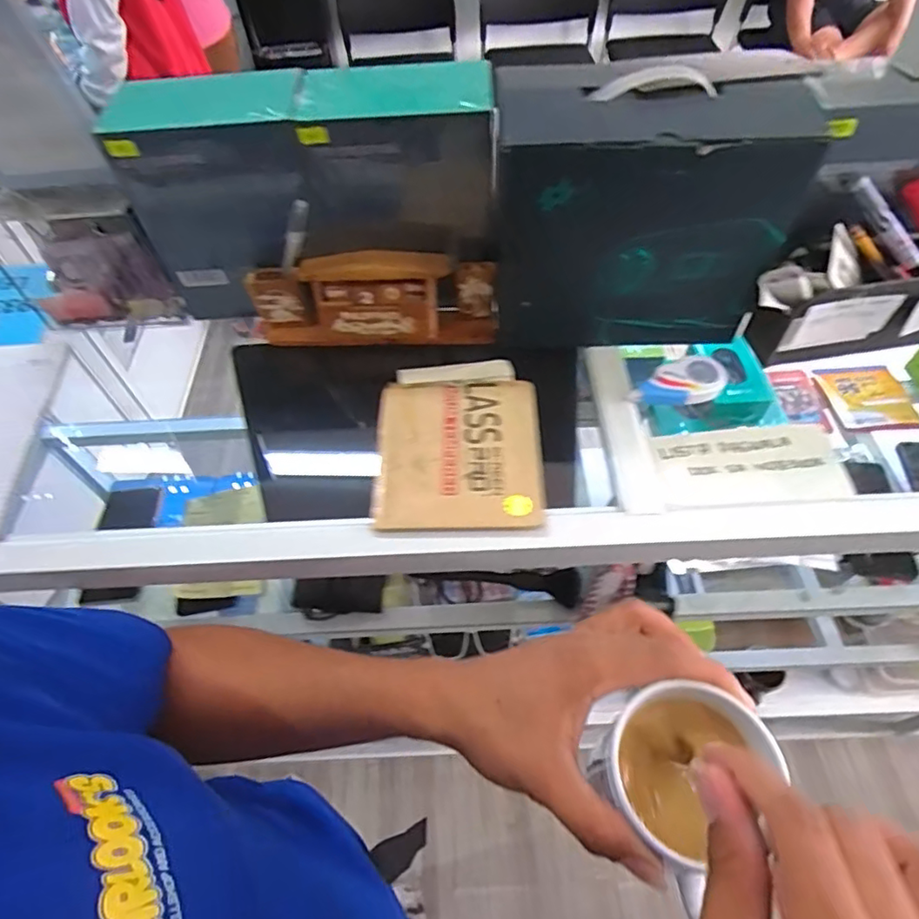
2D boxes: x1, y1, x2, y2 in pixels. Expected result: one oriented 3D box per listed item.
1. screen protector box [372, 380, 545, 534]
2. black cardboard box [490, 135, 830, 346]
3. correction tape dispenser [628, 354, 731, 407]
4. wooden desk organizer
[{"bbox_3d":[0.000,-0.006,0.512,0.140,0.018,0.157,-3,54,2],"label":"screen protector box"},{"bbox_3d":[0.155,-0.182,0.505,0.236,0.191,0.039,1,54,5],"label":"black cardboard box"},{"bbox_3d":[0.204,-0.071,0.540,0.093,0.015,0.044,-15,54,-7],"label":"correction tape dispenser"},{"bbox_3d":[-0.090,-0.167,0.587,0.236,0.086,0.067,-1,54,3],"label":"wooden desk organizer"}]

